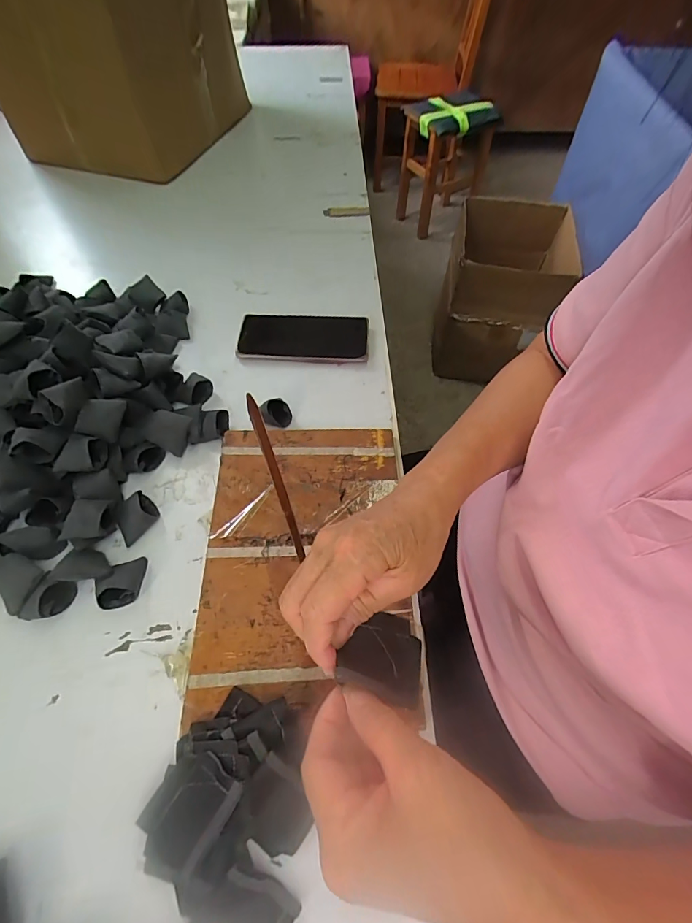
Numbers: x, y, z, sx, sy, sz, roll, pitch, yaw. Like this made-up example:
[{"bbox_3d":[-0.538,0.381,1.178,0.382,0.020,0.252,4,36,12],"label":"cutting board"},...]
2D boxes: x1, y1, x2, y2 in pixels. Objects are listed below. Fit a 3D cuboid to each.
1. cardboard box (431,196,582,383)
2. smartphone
[{"bbox_3d":[0.530,-0.559,1.427,0.386,0.412,0.437,12,59,7],"label":"cardboard box"},{"bbox_3d":[-0.054,-0.157,0.528,0.160,0.012,0.075,1,58,1],"label":"smartphone"}]

